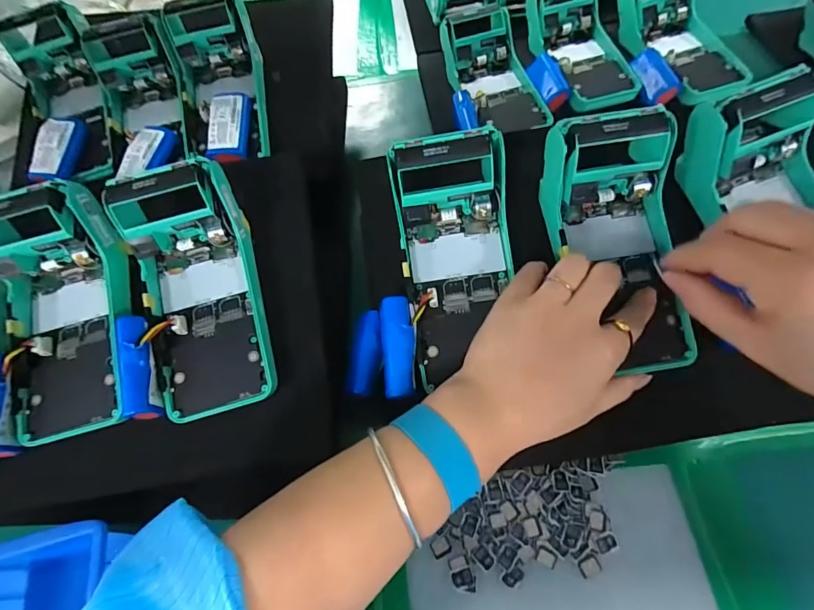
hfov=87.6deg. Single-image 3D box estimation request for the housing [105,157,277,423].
[{"bbox_3d":[-0.148,-0.009,0.308,0.075,0.053,0.166,-14,88,-4],"label":"housing"}]

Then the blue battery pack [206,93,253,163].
[{"bbox_3d":[-0.167,-0.168,0.400,0.035,0.016,0.071,1,77,5],"label":"blue battery pack"}]

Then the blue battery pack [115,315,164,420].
[{"bbox_3d":[-0.183,0.040,0.289,0.020,0.021,0.073,-15,75,-4],"label":"blue battery pack"}]

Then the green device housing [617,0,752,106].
[{"bbox_3d":[0.306,-0.303,0.479,0.094,0.067,0.166,-18,61,-6],"label":"green device housing"}]

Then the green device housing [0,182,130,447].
[{"bbox_3d":[-0.247,0.006,0.305,0.086,0.054,0.169,-8,87,0],"label":"green device housing"}]

